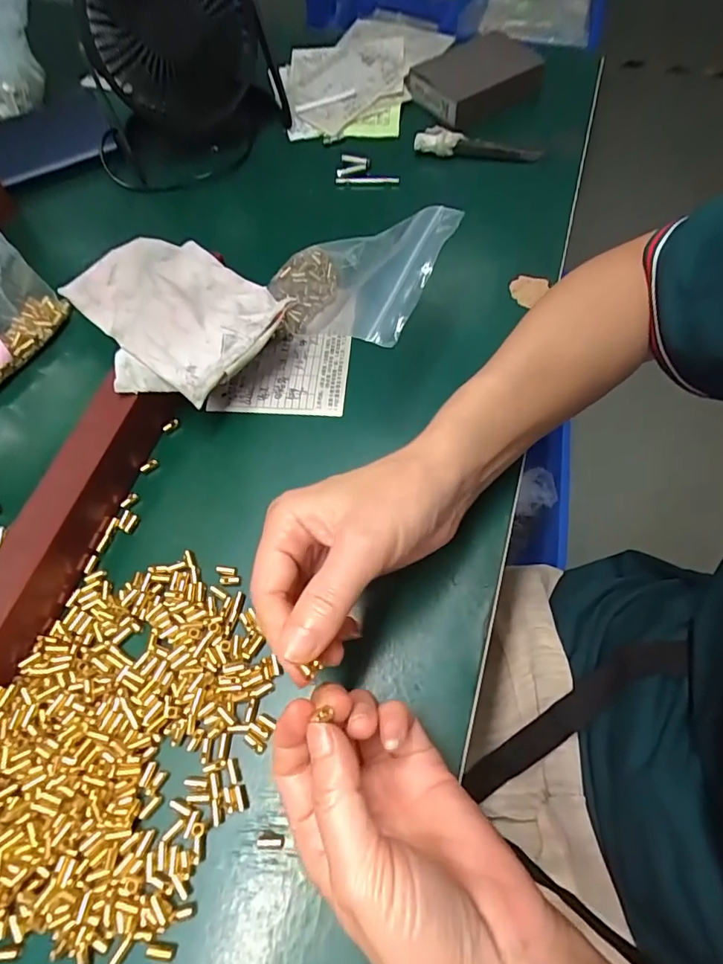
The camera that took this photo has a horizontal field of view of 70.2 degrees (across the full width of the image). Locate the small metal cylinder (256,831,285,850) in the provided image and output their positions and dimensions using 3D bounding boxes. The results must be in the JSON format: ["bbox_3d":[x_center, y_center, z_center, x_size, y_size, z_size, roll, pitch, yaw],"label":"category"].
[{"bbox_3d":[-0.040,0.158,0.226,0.012,0.004,0.006,-3,64,0],"label":"small metal cylinder"}]

